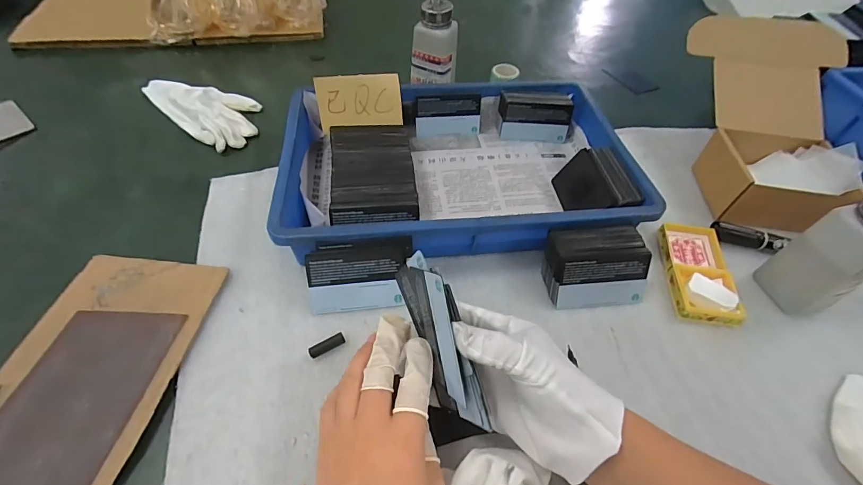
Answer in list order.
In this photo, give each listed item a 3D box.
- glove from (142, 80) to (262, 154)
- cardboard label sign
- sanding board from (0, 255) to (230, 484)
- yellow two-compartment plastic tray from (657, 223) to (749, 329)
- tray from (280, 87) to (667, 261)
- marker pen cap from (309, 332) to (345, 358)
[{"bbox_3d":[-0.310,-0.188,0.549,0.190,0.028,0.093,29,55,17],"label":"glove"},{"bbox_3d":[-0.081,-0.160,0.456,0.093,0.057,0.004,-7,24,-4],"label":"cardboard label sign"},{"bbox_3d":[-0.280,0.124,0.301,0.133,0.011,0.277,7,52,1],"label":"sanding board"},{"bbox_3d":[0.268,0.025,0.406,0.056,0.023,0.117,8,52,2],"label":"yellow two-compartment plastic tray"},{"bbox_3d":[0.025,-0.089,0.457,0.363,0.067,0.244,-4,52,-8],"label":"tray"},{"bbox_3d":[-0.089,0.089,0.343,0.030,0.009,0.009,-24,57,-21],"label":"marker pen cap"}]

